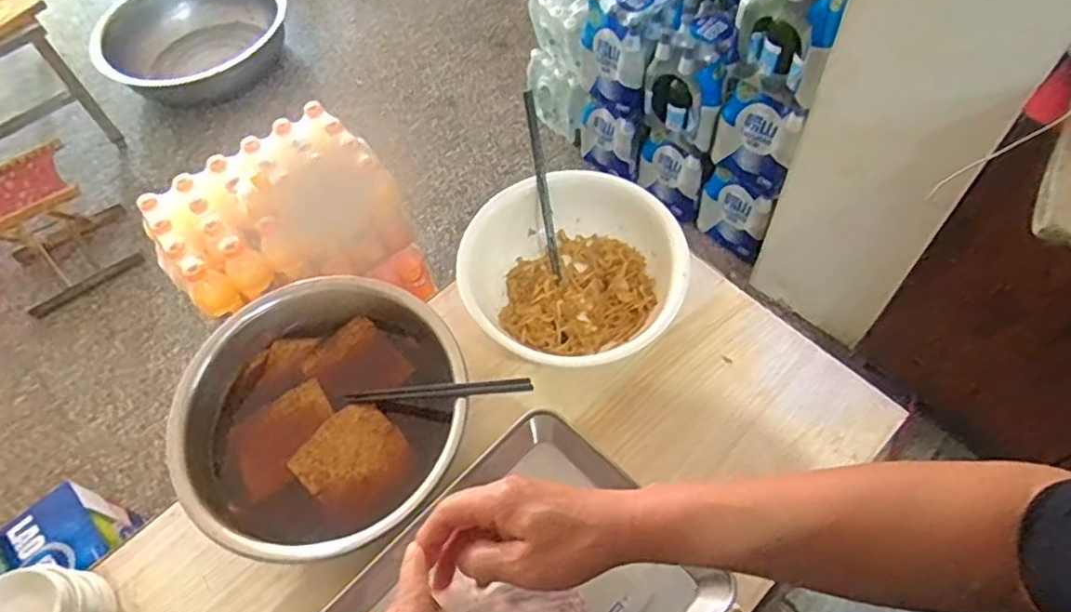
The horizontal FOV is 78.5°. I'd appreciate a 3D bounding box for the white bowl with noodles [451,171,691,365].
[{"bbox_3d":[0.046,-0.039,0.777,0.256,0.086,0.238,-34,62,-16],"label":"white bowl with noodles"}]

